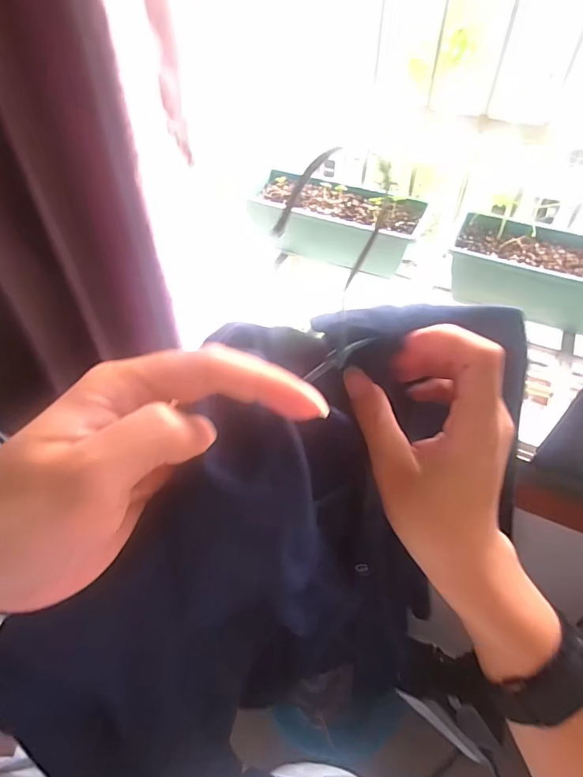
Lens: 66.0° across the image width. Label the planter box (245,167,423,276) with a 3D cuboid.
[{"bbox_3d":[0.120,-0.400,1.087,0.379,0.135,0.161,14,50,11],"label":"planter box"}]

